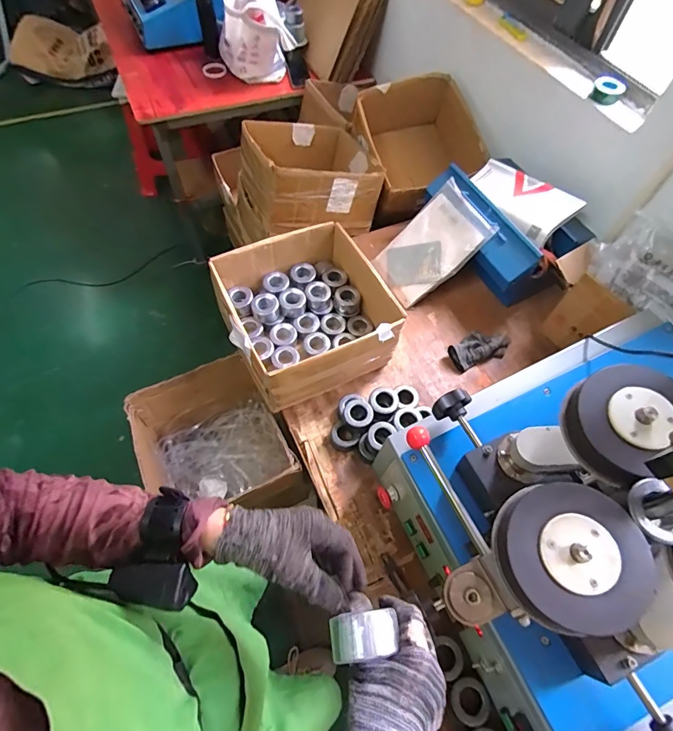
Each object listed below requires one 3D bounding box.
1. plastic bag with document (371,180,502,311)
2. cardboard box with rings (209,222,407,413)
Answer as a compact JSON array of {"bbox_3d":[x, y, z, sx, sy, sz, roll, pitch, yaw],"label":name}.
[{"bbox_3d":[0.236,-0.302,1.059,0.279,0.020,0.190,-43,65,25],"label":"plastic bag with document"},{"bbox_3d":[-0.067,-0.118,0.937,0.345,0.162,0.337,-23,64,-16],"label":"cardboard box with rings"}]

